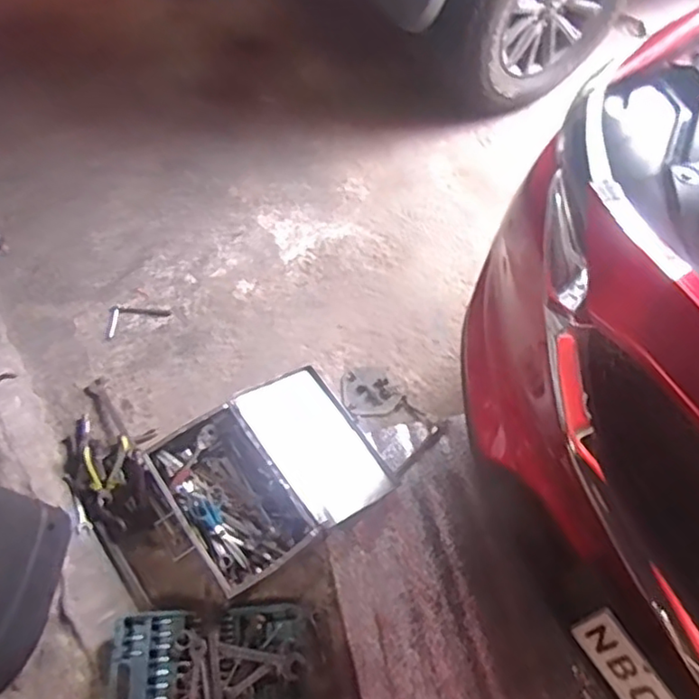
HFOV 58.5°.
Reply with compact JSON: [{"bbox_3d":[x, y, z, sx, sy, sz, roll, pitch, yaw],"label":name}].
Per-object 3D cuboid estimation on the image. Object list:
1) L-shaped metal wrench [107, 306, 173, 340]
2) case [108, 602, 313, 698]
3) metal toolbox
[{"bbox_3d":[-0.588,-0.079,1.745,0.166,0.011,0.098,-1,58,-4],"label":"L-shaped metal wrench"},{"bbox_3d":[-0.280,0.674,1.264,0.395,0.082,0.281,-4,59,-6],"label":"case"},{"bbox_3d":[-0.197,0.302,1.488,0.451,0.102,0.411,-31,65,-20],"label":"metal toolbox"}]

